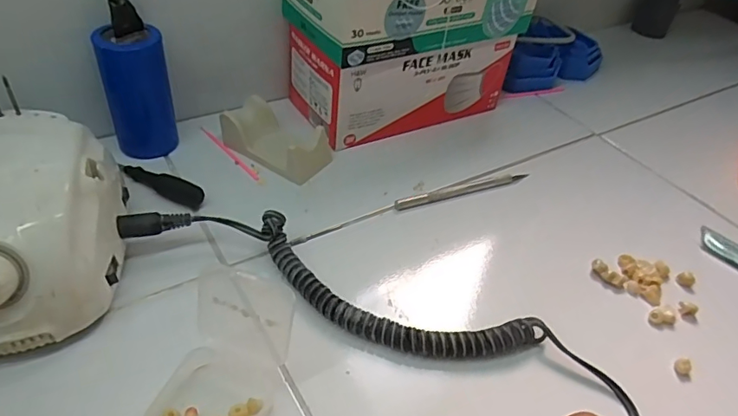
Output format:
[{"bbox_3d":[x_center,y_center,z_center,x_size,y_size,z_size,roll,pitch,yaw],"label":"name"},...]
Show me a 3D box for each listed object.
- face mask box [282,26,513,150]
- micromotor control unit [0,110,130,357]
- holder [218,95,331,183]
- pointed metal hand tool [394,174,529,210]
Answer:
[{"bbox_3d":[0.033,-0.135,0.516,0.208,0.083,0.095,-16,46,-23],"label":"face mask box"},{"bbox_3d":[-0.208,0.012,0.314,0.096,0.084,0.138,-3,43,-11],"label":"micromotor control unit"},{"bbox_3d":[-0.081,-0.061,0.460,0.096,0.034,0.049,28,46,22],"label":"holder"},{"bbox_3d":[0.083,-0.017,0.451,0.130,0.008,0.012,-14,46,-22],"label":"pointed metal hand tool"}]

